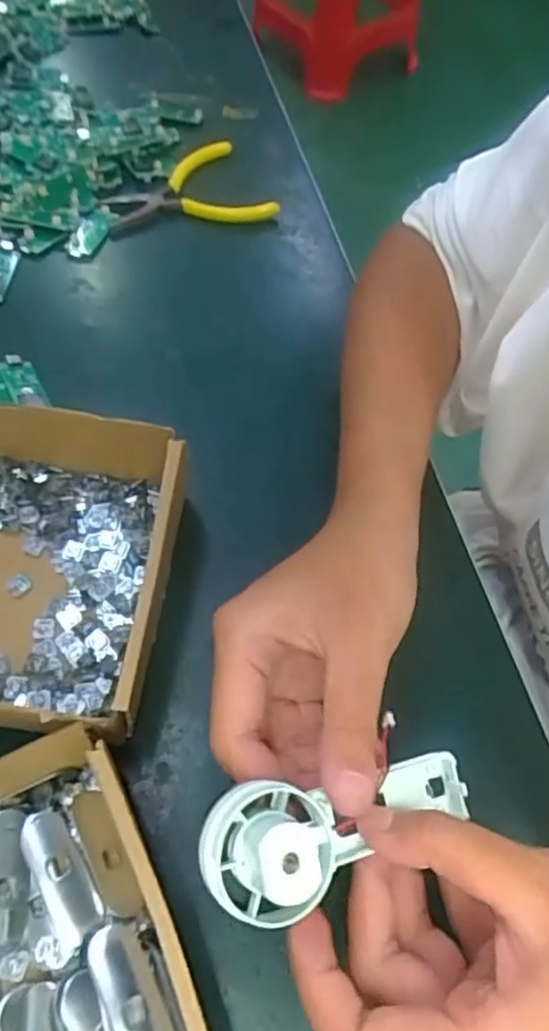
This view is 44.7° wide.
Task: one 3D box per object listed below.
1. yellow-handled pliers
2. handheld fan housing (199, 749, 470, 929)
[{"bbox_3d":[-0.065,-0.235,0.486,0.114,0.018,0.081,-25,65,-18],"label":"yellow-handled pliers"},{"bbox_3d":[0.021,0.099,0.217,0.093,0.025,0.036,-2,56,-35],"label":"handheld fan housing"}]

